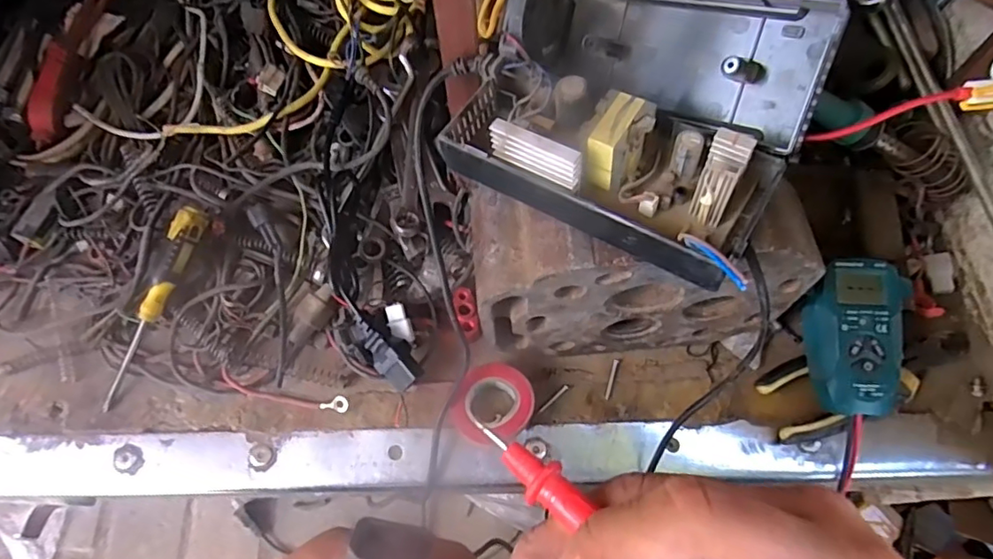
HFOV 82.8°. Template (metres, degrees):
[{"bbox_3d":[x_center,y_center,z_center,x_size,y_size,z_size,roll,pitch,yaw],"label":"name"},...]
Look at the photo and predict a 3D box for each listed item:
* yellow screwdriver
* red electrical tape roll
[{"bbox_3d":[-0.269,0.021,0.443,0.021,0.023,0.163,23,88,9],"label":"yellow screwdriver"},{"bbox_3d":[-0.001,0.093,0.415,0.054,0.024,0.058,-1,66,1],"label":"red electrical tape roll"}]

